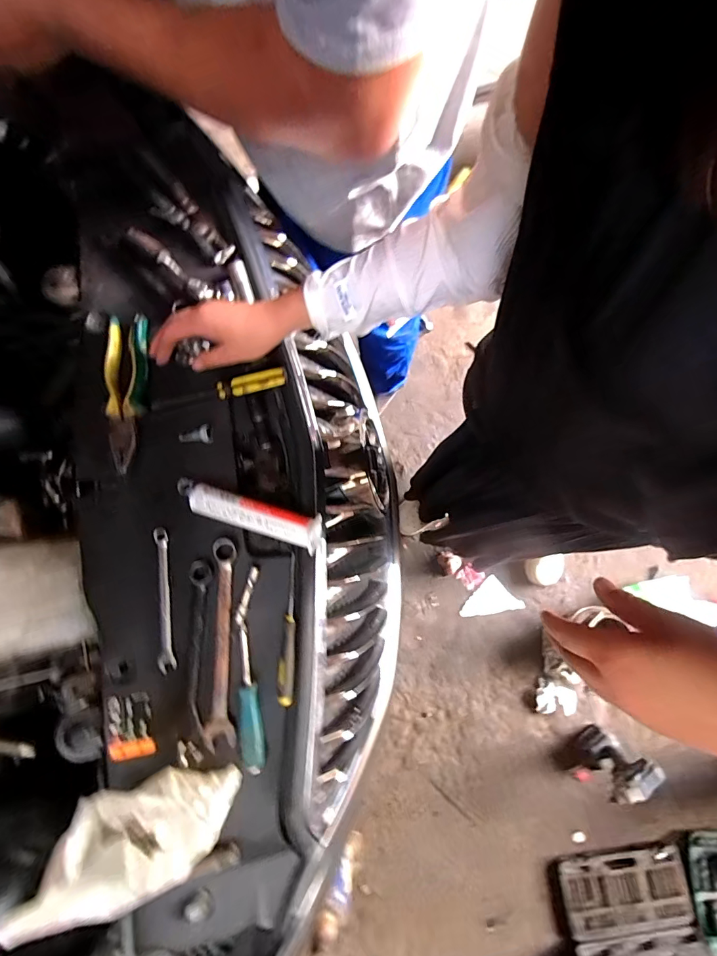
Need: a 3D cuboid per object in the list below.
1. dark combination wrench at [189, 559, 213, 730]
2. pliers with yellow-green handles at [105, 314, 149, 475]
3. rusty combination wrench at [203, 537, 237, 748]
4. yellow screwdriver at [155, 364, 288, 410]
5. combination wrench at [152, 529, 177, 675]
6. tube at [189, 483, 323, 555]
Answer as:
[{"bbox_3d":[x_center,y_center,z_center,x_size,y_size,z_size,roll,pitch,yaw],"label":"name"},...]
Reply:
[{"bbox_3d":[-0.175,0.180,0.466,0.025,0.010,0.174,-2,80,1],"label":"dark combination wrench"},{"bbox_3d":[-0.276,-0.108,0.507,0.050,0.016,0.194,-6,80,0],"label":"pliers with yellow-green handles"},{"bbox_3d":[-0.152,0.178,0.463,0.033,0.013,0.219,-2,80,1],"label":"rusty combination wrench"},{"bbox_3d":[-0.166,-0.106,0.501,0.162,0.020,0.025,-12,80,-1],"label":"yellow screwdriver"},{"bbox_3d":[-0.220,0.136,0.479,0.019,0.010,0.157,-7,80,0],"label":"combination wrench"},{"bbox_3d":[-0.114,0.042,0.474,0.151,0.031,0.037,19,81,4],"label":"tube"}]

